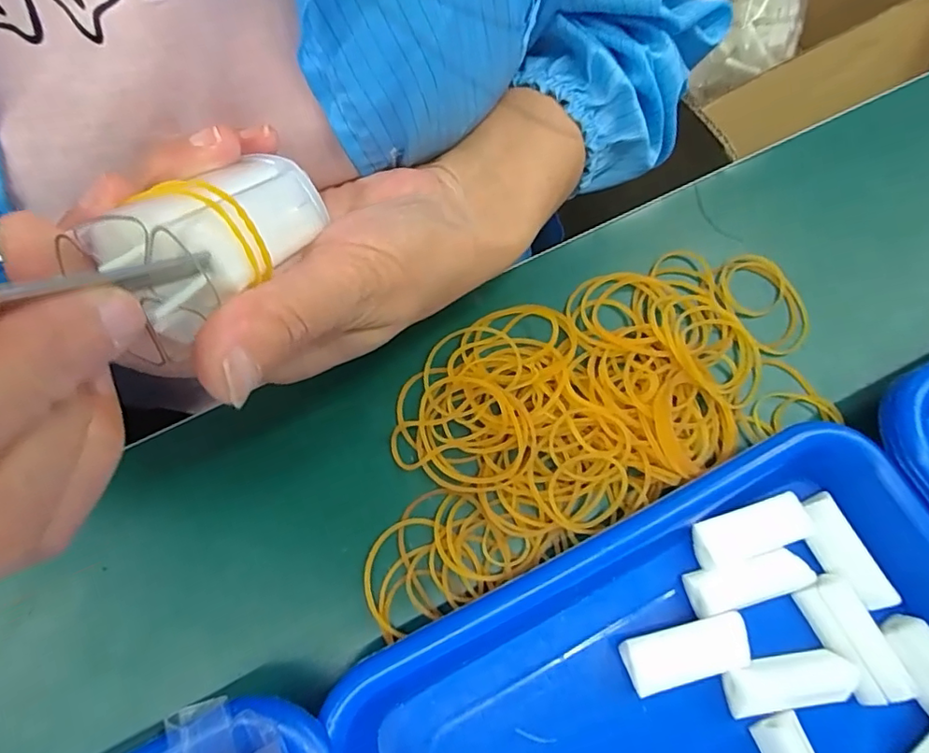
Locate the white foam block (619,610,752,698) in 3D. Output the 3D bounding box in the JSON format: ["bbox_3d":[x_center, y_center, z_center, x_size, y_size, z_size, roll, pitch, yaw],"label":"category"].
[{"bbox_3d":[0.083,0.104,0.204,0.045,0.017,0.020,-13,73,-9],"label":"white foam block"}]

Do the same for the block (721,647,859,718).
[{"bbox_3d":[0.124,0.116,0.205,0.050,0.010,0.018,-5,72,-6],"label":"block"}]

